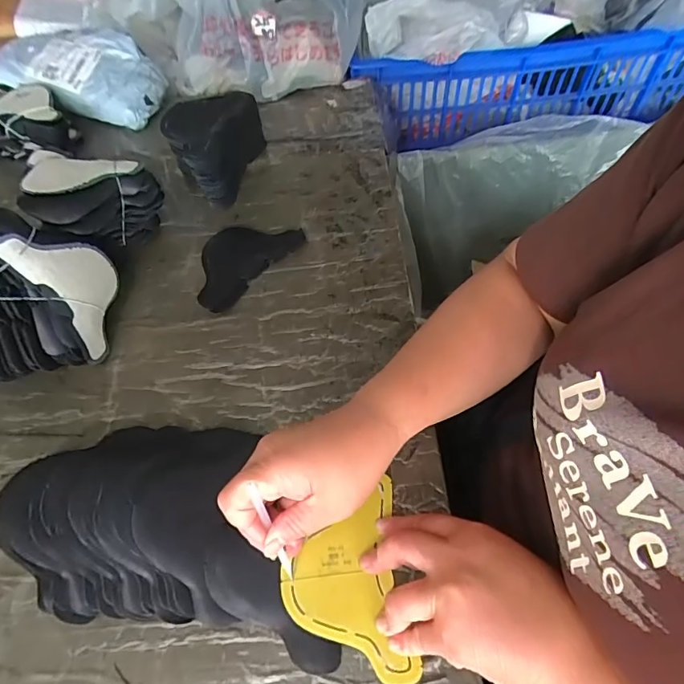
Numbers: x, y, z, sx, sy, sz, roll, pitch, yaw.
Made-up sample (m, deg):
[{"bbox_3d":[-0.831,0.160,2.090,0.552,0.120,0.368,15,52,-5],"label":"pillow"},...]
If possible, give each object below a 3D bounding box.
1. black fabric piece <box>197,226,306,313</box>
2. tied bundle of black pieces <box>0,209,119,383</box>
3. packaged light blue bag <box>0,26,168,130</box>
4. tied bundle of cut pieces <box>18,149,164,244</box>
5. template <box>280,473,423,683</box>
[{"bbox_3d":[-0.123,-0.104,0.516,0.093,0.014,0.139,34,66,24],"label":"black fabric piece"},{"bbox_3d":[-0.310,-0.042,0.437,0.147,0.120,0.115,-15,57,-3],"label":"tied bundle of black pieces"},{"bbox_3d":[-0.404,-0.408,0.687,0.274,0.077,0.123,19,61,17],"label":"packaged light blue bag"},{"bbox_3d":[-0.277,-0.166,0.514,0.125,0.102,0.123,-30,59,-12],"label":"tied bundle of cut pieces"},{"bbox_3d":[0.002,0.175,0.331,0.088,0.005,0.126,-7,60,-1],"label":"template"}]

